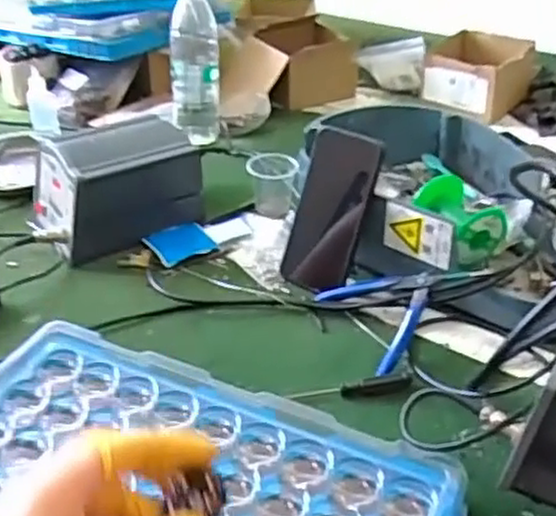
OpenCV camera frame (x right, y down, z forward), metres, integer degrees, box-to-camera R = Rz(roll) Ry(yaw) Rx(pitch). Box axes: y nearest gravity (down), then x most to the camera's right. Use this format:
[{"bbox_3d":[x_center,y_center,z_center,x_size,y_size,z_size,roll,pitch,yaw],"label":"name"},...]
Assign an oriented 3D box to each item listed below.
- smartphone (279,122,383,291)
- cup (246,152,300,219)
[{"bbox_3d":[0.052,-0.047,0.735,0.077,0.158,0.012,22,13,27],"label":"smartphone"},{"bbox_3d":[-0.006,-0.089,0.870,0.058,0.057,0.068,-1,34,2],"label":"cup"}]

